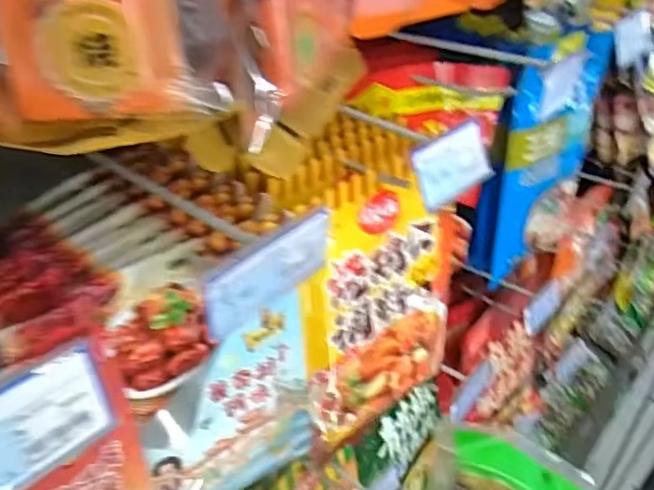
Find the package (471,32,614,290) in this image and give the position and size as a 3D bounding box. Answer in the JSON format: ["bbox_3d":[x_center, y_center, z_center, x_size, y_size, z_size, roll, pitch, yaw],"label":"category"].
[{"bbox_3d":[0.253,-0.107,0.708,0.050,0.253,0.196,27,43,30],"label":"package"}]

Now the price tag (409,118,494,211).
[{"bbox_3d":[0.085,-0.055,0.398,0.081,0.042,0.004,-30,16,-39],"label":"price tag"}]

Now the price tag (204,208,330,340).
[{"bbox_3d":[-0.028,0.013,0.300,0.006,0.042,0.081,30,45,33],"label":"price tag"}]

